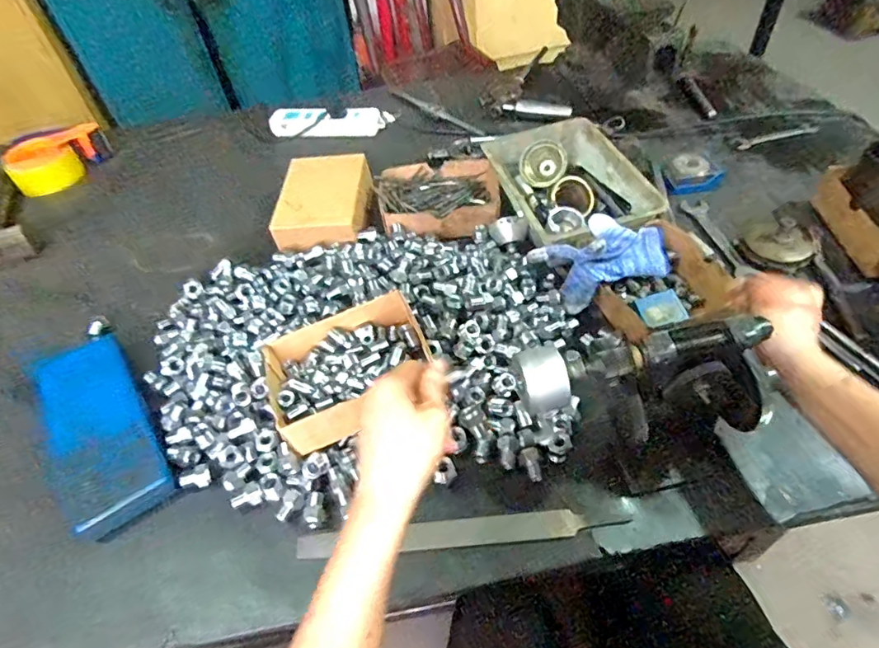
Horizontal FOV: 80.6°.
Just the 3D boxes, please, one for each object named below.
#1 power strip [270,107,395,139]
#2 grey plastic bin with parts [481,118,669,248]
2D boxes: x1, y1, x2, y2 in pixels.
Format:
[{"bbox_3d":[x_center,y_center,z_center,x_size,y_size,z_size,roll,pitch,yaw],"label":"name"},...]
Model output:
[{"bbox_3d":[-0.203,-0.379,0.965,0.224,0.033,0.060,-1,49,6],"label":"power strip"},{"bbox_3d":[0.177,-0.197,0.738,0.172,0.057,0.260,-16,49,-8],"label":"grey plastic bin with parts"}]

